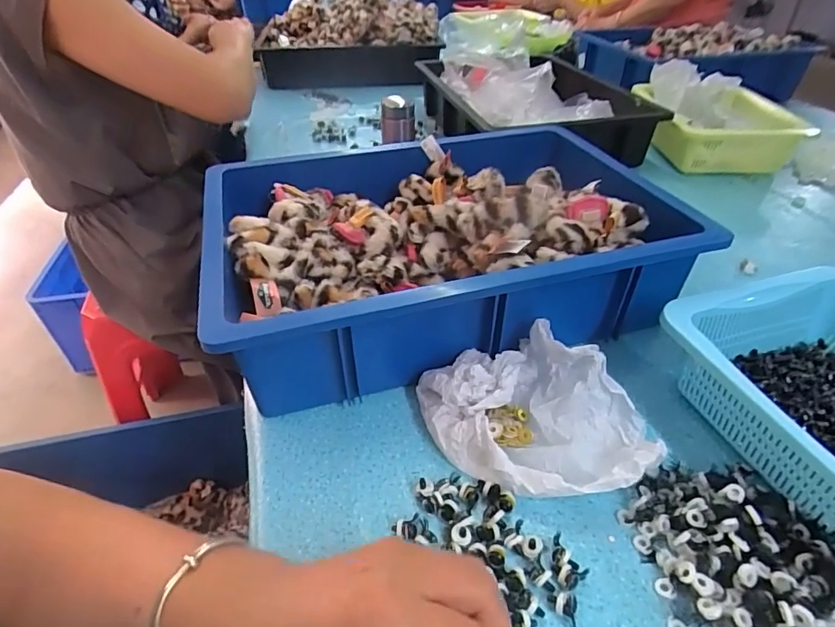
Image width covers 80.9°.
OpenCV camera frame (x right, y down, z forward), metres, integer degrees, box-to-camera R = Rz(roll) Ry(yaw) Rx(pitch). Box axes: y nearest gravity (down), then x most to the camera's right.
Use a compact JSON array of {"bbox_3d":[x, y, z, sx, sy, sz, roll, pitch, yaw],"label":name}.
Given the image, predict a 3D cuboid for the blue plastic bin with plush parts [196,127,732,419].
[{"bbox_3d":[0.025,-0.071,0.525,0.423,0.125,0.320,-10,39,-13],"label":"blue plastic bin with plush parts"}]

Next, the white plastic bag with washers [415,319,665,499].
[{"bbox_3d":[0.090,0.081,0.383,0.133,0.060,0.167,-23,43,-27],"label":"white plastic bag with washers"}]

